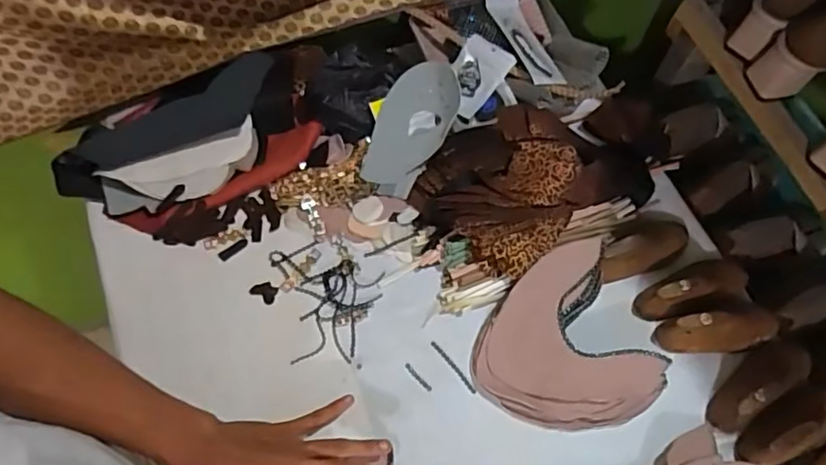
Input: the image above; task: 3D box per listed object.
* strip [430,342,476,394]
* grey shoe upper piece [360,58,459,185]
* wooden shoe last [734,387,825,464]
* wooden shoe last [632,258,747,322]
[{"bbox_3d":[0.044,0.146,0.646,0.007,0.004,0.071,-35,70,-19],"label":"strip"},{"bbox_3d":[-0.002,-0.129,0.715,0.081,0.017,0.159,25,89,-3],"label":"grey shoe upper piece"},{"bbox_3d":[0.401,0.197,0.610,0.145,0.056,0.053,-22,66,-14],"label":"wooden shoe last"},{"bbox_3d":[0.326,0.060,0.681,0.142,0.059,0.054,-18,65,-13],"label":"wooden shoe last"}]

